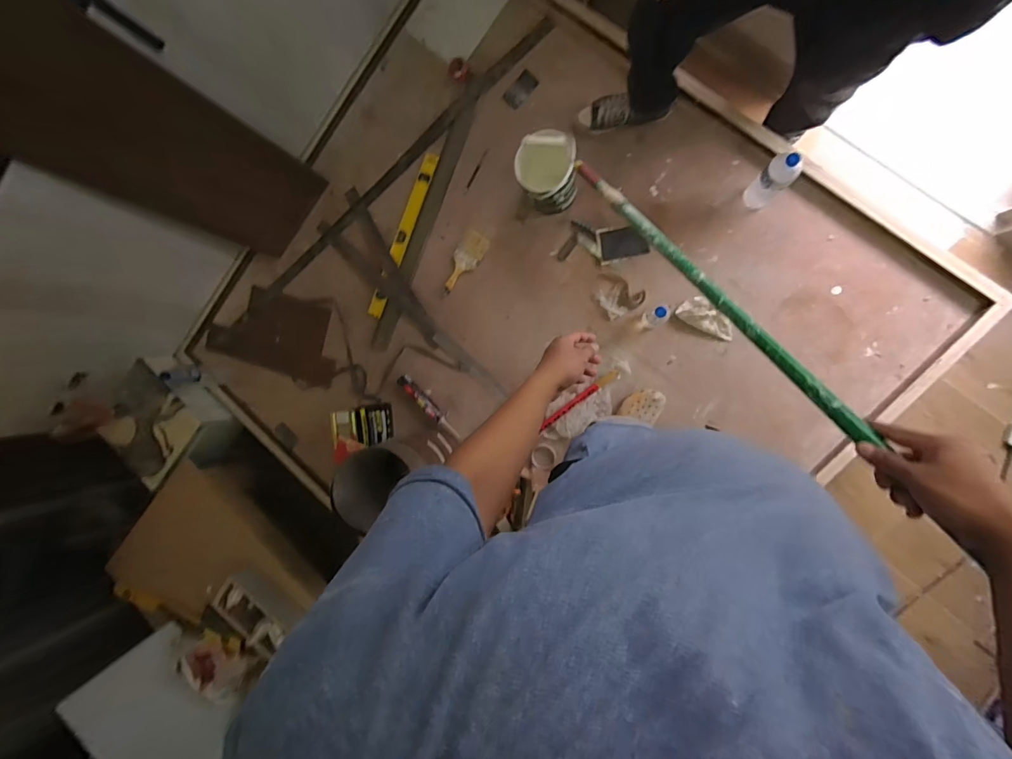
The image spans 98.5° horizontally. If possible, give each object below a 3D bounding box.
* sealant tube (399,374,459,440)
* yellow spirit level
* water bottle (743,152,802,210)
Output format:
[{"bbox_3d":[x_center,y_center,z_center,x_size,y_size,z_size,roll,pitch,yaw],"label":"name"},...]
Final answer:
[{"bbox_3d":[-0.275,0.096,1.549,0.303,0.050,0.044,44,100,7],"label":"sealant tube"},{"bbox_3d":[-0.372,-0.511,1.561,0.060,0.030,0.597,22,97,11],"label":"yellow spirit level"},{"bbox_3d":[0.724,-0.537,1.183,0.069,0.236,0.074,1,92,13],"label":"water bottle"}]

